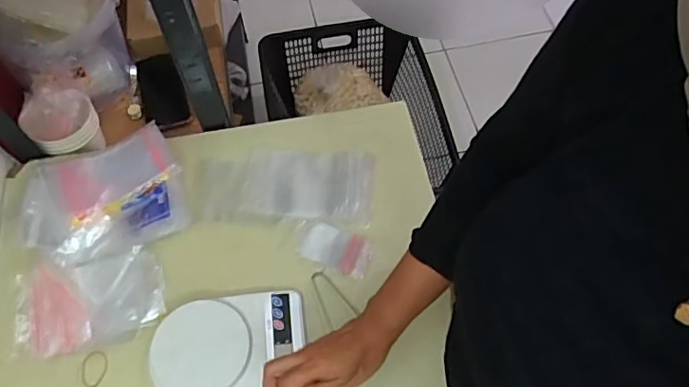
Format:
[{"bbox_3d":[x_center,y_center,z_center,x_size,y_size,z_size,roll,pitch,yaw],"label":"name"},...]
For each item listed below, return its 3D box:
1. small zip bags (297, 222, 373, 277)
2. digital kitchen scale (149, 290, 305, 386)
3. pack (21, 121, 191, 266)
[{"bbox_3d":[-0.012,0.074,0.741,0.098,0.004,0.057,19,64,9],"label":"small zip bags"},{"bbox_3d":[-0.138,0.187,0.669,0.179,0.027,0.124,-9,63,-5],"label":"digital kitchen scale"},{"bbox_3d":[-0.327,0.006,0.750,0.199,0.039,0.165,-22,64,-11],"label":"pack"}]

